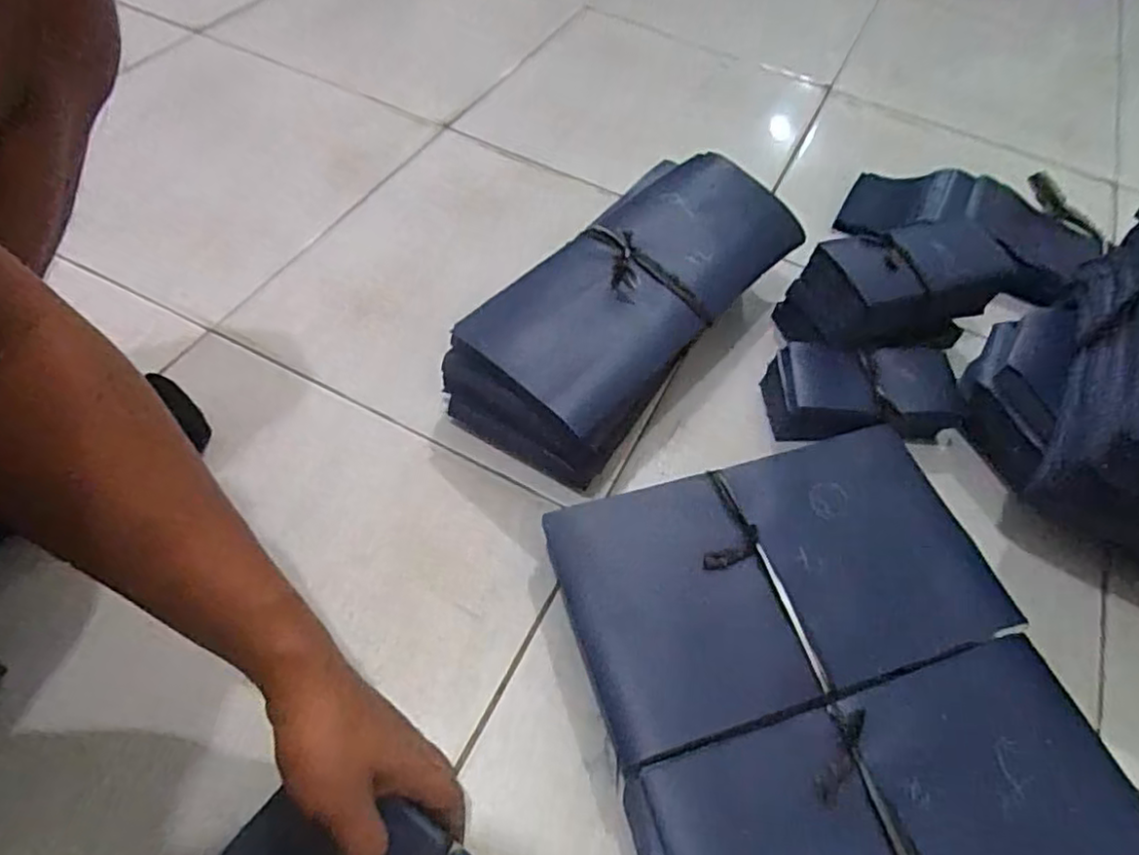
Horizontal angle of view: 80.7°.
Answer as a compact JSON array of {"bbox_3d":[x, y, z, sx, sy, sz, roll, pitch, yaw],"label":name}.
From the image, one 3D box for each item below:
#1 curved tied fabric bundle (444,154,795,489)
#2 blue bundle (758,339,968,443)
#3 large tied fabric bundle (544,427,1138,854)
[{"bbox_3d":[0.061,-0.113,0.622,0.160,0.103,0.360,35,60,18],"label":"curved tied fabric bundle"},{"bbox_3d":[0.270,-0.031,0.615,0.169,0.059,0.100,-5,56,-8],"label":"blue bundle"},{"bbox_3d":[0.178,0.189,0.461,0.308,0.049,0.367,-12,57,-12],"label":"large tied fabric bundle"}]

